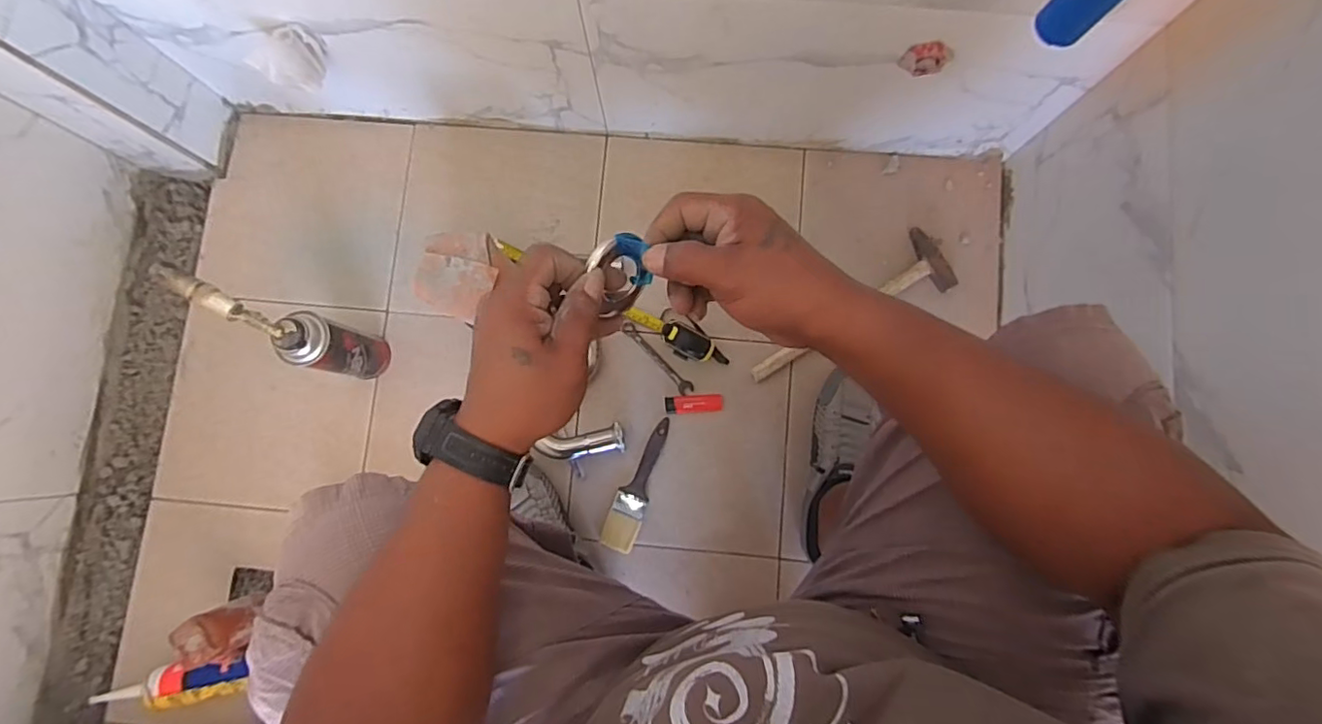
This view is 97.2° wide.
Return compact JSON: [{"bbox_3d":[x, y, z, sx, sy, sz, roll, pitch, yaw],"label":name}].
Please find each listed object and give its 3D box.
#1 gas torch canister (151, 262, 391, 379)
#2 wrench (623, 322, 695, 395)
[{"bbox_3d":[-0.464,-0.032,0.737,0.141,0.266,0.070,13,82,3],"label":"gas torch canister"},{"bbox_3d":[-0.007,-0.006,0.847,0.021,0.005,0.137,-44,83,-5],"label":"wrench"}]

